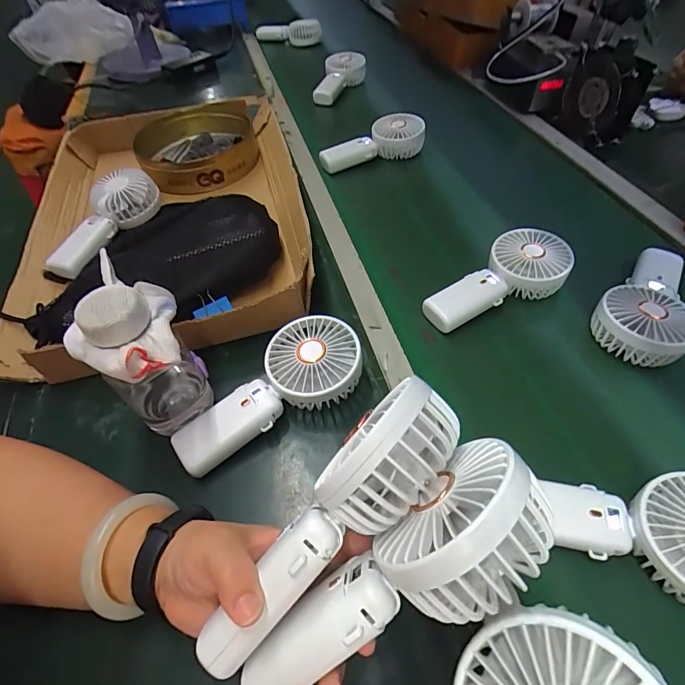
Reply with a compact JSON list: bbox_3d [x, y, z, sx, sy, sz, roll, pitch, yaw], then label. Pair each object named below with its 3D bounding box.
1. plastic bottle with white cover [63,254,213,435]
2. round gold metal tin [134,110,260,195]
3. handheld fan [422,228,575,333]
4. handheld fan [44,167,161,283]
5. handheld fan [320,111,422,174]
[{"bbox_3d":[-0.153,0.026,0.325,0.074,0.148,0.062,-24,54,-18],"label":"plastic bottle with white cover"},{"bbox_3d":[-0.245,-0.335,0.675,0.184,0.056,0.227,-18,52,-13],"label":"round gold metal tin"},{"bbox_3d":[0.183,-0.066,0.465,0.181,0.052,0.084,-31,56,-22],"label":"handheld fan"},{"bbox_3d":[-0.317,-0.160,0.533,0.070,0.044,0.184,19,66,16],"label":"handheld fan"},{"bbox_3d":[0.044,-0.354,0.706,0.184,0.056,0.078,-17,52,-12],"label":"handheld fan"}]

